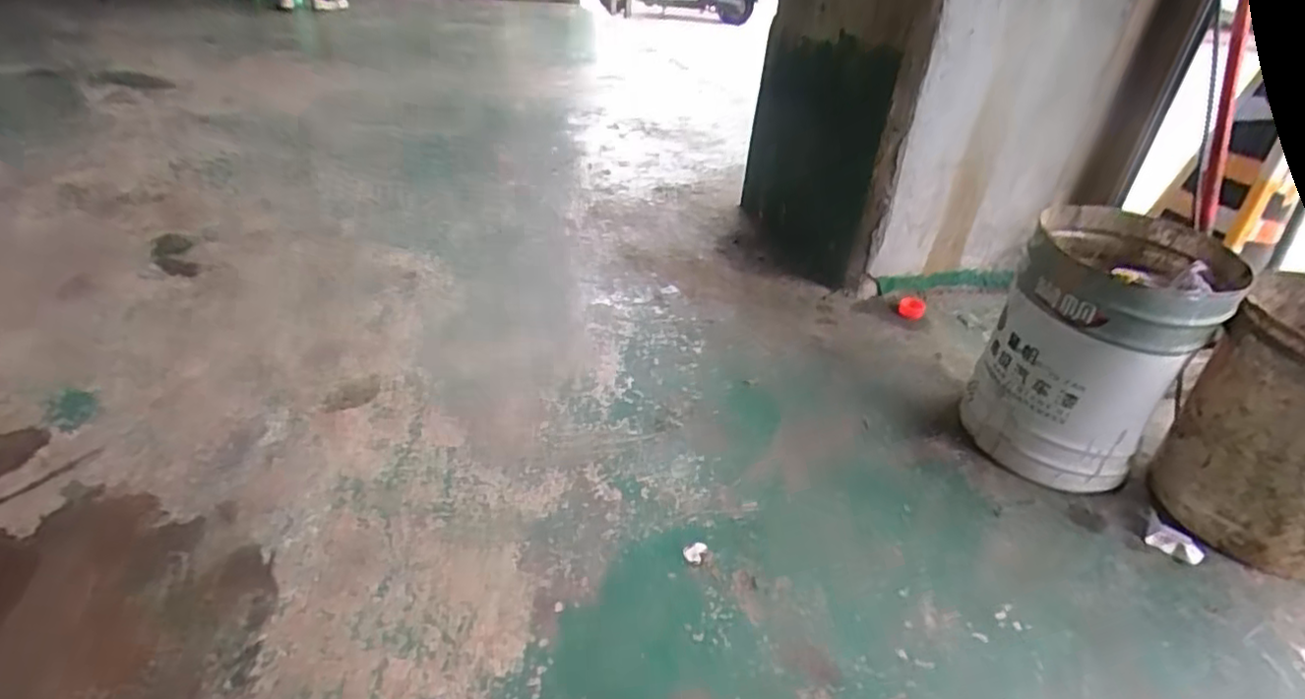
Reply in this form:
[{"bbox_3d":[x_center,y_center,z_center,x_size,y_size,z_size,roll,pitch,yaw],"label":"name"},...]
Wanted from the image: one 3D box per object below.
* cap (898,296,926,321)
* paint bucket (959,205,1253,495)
[{"bbox_3d":[0.548,-0.087,1.416,0.054,0.029,0.054,2,34,-1],"label":"cap"},{"bbox_3d":[0.646,0.002,1.001,0.241,0.335,0.268,29,42,33],"label":"paint bucket"}]

